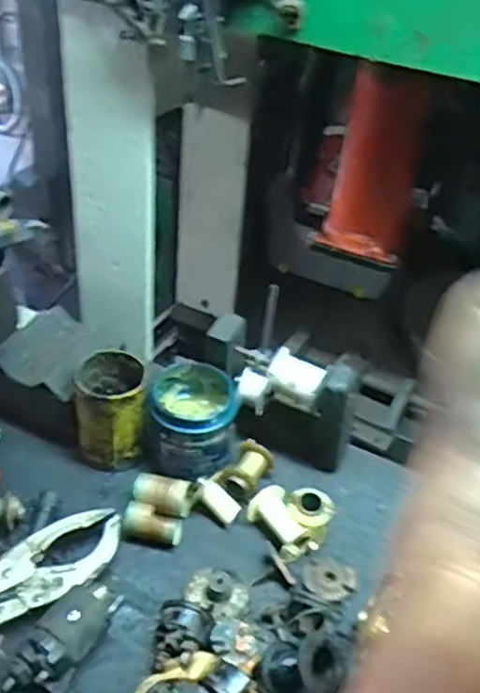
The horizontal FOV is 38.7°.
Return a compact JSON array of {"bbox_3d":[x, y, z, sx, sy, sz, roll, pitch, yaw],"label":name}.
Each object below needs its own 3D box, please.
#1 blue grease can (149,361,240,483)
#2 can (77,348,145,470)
[{"bbox_3d":[-0.052,0.086,0.741,0.095,0.090,0.104,2,38,-5],"label":"blue grease can"},{"bbox_3d":[-0.140,0.072,0.746,0.074,0.109,0.081,-2,39,-10],"label":"can"}]

